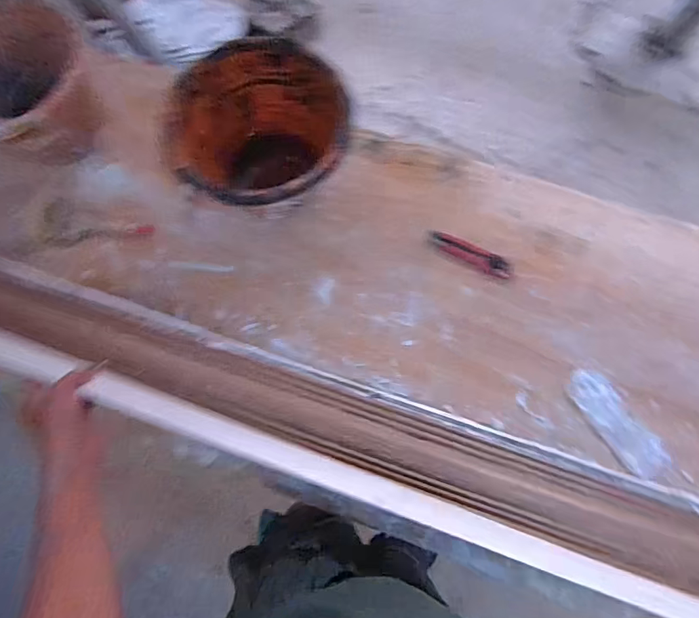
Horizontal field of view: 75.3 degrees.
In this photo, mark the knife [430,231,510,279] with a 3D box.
[{"bbox_3d":[0.194,-0.089,0.730,0.133,0.022,0.033,28,77,6],"label":"knife"}]

